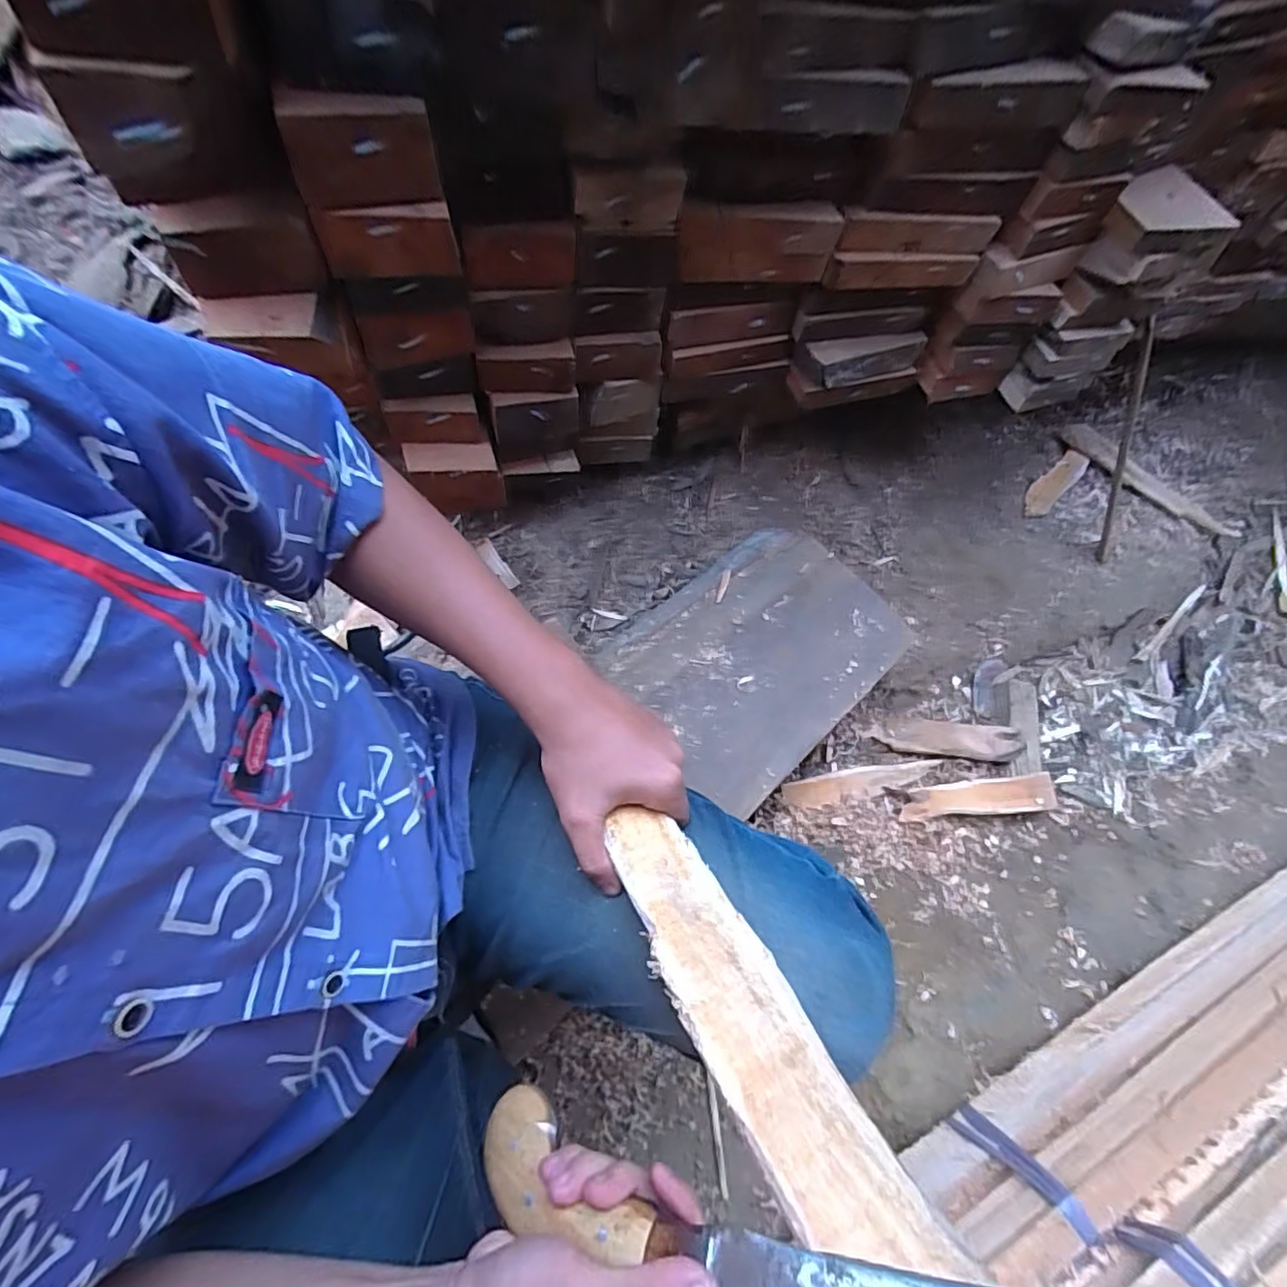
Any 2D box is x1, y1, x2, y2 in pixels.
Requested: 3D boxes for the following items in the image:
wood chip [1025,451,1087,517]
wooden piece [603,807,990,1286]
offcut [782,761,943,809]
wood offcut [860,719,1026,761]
[{"bbox_3d":[0.800,-0.311,1.146,0.184,0.015,0.054,-42,73,-14],"label":"wood chip"},{"bbox_3d":[0.062,0.201,0.281,0.052,0.016,0.283,-29,53,-10],"label":"wooden piece"},{"bbox_3d":[0.368,0.234,0.986,0.264,0.014,0.051,-11,68,-3],"label":"offcut"},{"bbox_3d":[0.509,0.160,1.005,0.247,0.022,0.061,7,69,4],"label":"wood offcut"}]

